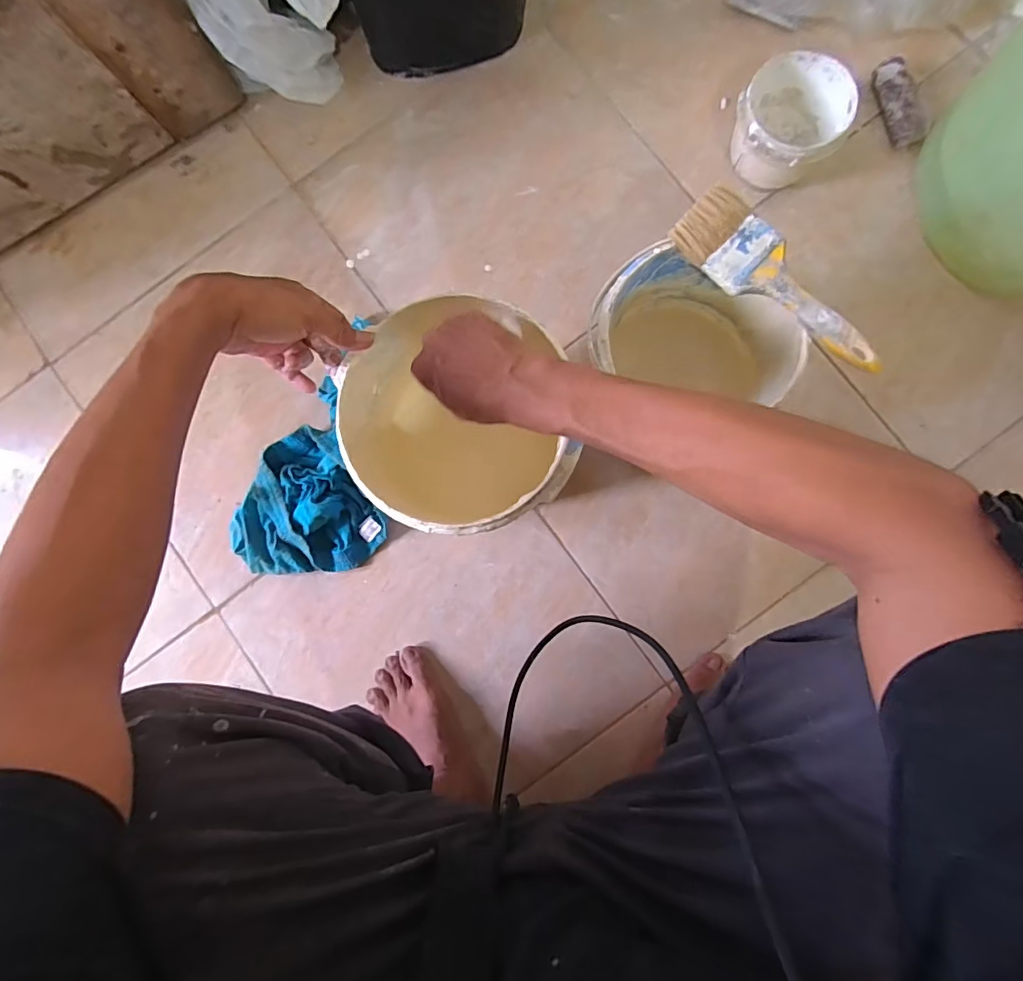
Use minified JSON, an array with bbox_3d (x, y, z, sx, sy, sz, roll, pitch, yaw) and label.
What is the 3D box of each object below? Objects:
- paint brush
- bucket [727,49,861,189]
[{"bbox_3d":[0.224,-0.170,0.418,0.060,0.015,0.195,-42,84,-2],"label":"paint brush"},{"bbox_3d":[0.309,-0.408,0.572,0.112,0.086,0.117,0,86,3],"label":"bucket"}]

